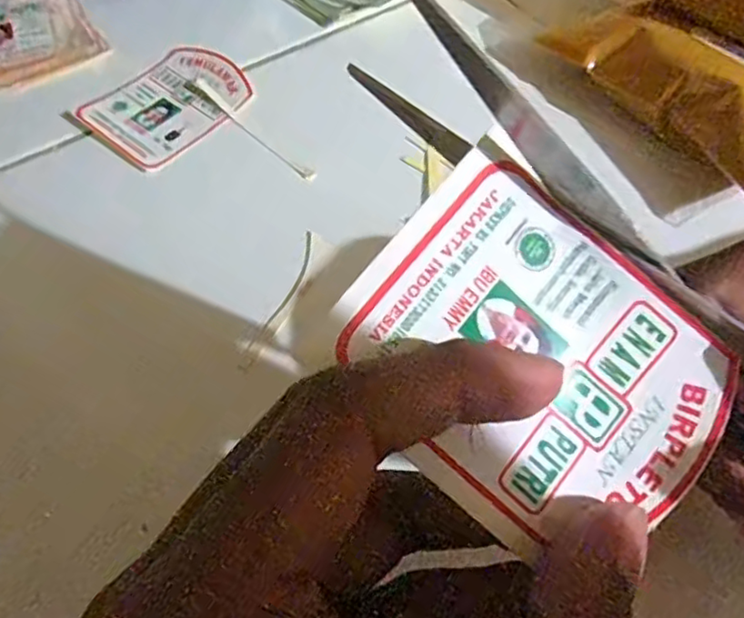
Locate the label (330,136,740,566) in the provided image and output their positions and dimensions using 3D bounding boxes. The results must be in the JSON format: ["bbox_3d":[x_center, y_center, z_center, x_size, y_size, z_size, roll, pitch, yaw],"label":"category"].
[{"bbox_3d":[0.032,0.011,0.122,0.074,0.004,0.058,42,79,-4],"label":"label"}]

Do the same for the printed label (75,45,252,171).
[{"bbox_3d":[-0.094,-0.097,0.292,0.056,0.006,0.070,35,65,18],"label":"printed label"}]

